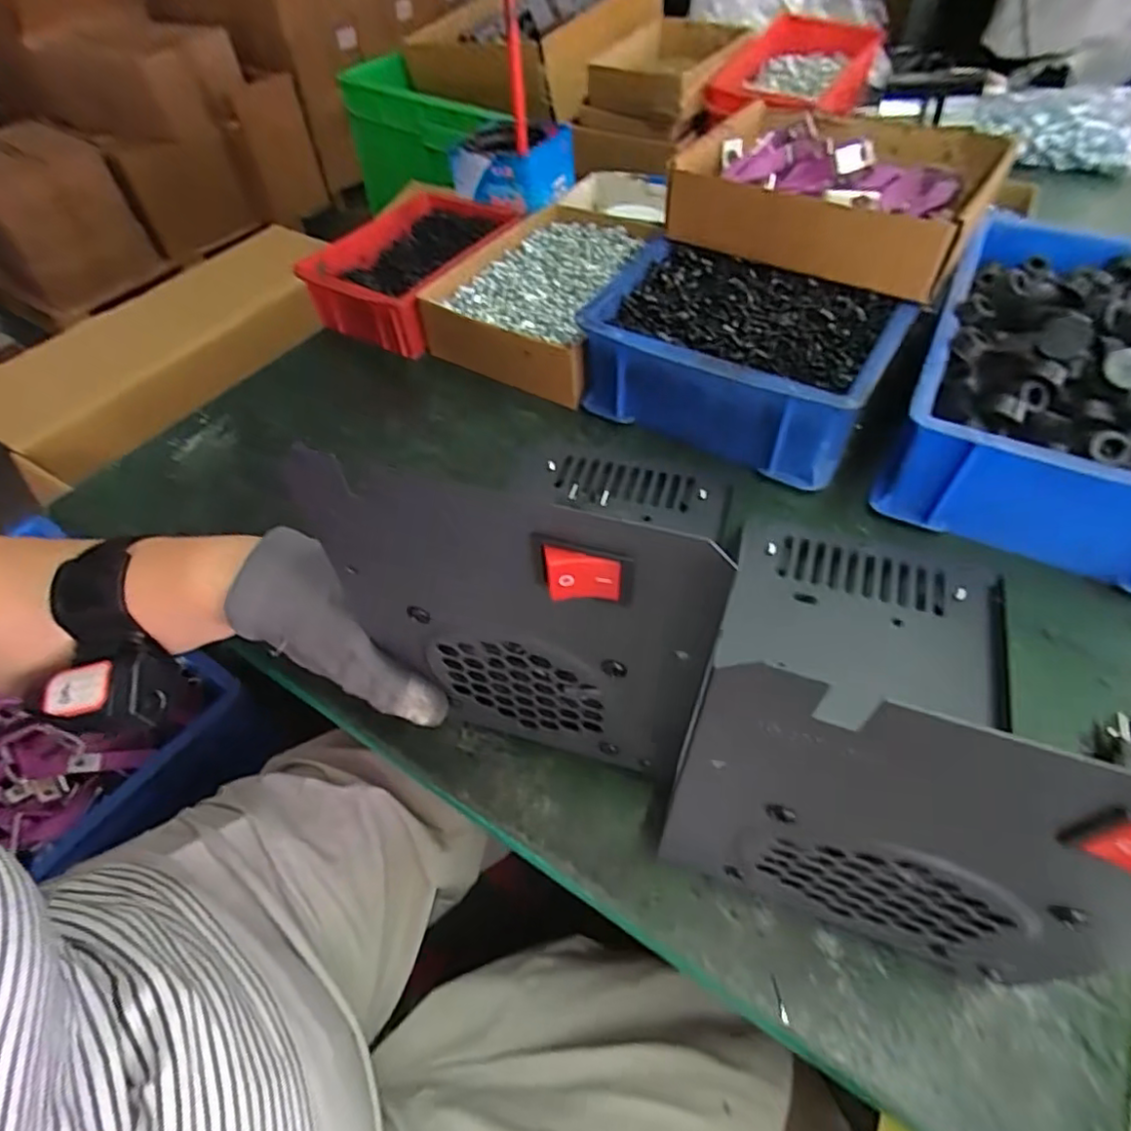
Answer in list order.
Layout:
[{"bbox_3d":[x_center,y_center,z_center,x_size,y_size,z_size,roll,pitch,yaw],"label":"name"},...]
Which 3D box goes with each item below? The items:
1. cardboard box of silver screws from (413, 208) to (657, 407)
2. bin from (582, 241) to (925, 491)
[{"bbox_3d":[-0.010,-0.256,0.586,0.162,0.054,0.237,20,55,18],"label":"cardboard box of silver screws"},{"bbox_3d":[0.126,-0.159,0.471,0.201,0.074,0.138,28,58,22],"label":"bin"}]

